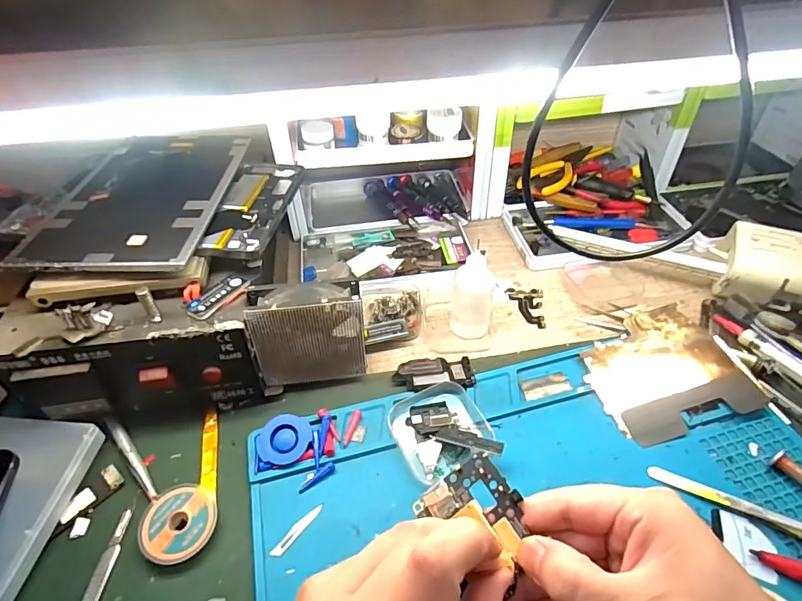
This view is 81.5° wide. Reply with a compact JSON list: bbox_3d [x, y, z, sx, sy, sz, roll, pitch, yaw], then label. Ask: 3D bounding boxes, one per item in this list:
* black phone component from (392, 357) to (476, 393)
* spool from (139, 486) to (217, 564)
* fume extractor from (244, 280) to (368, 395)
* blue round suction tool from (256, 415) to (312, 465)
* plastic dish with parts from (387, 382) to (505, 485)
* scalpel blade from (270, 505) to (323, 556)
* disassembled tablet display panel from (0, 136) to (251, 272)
[{"bbox_3d":[0.026,0.059,0.378,0.063,0.011,0.037,-3,45,-1],"label":"black phone component"},{"bbox_3d":[-0.140,0.141,0.295,0.044,0.014,0.043,-1,45,1],"label":"spool"},{"bbox_3d":[-0.069,0.028,0.354,0.081,0.086,0.031,-11,45,-9],"label":"fume extractor"},{"bbox_3d":[-0.082,0.100,0.331,0.035,0.015,0.035,-1,45,1],"label":"blue round suction tool"},{"bbox_3d":[0.028,0.092,0.334,0.061,0.016,0.066,-18,47,-15],"label":"plastic dish with parts"},{"bbox_3d":[-0.065,0.146,0.295,0.007,0.004,0.039,37,55,18],"label":"scalpel blade"},{"bbox_3d":[-0.206,-0.088,0.376,0.122,0.009,0.191,-1,43,1],"label":"disassembled tablet display panel"}]

